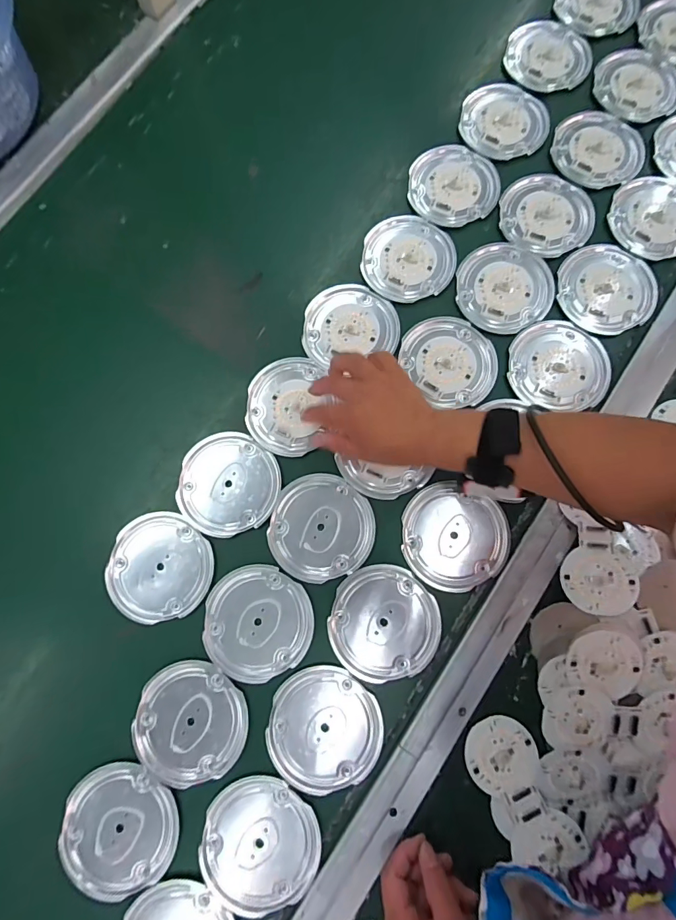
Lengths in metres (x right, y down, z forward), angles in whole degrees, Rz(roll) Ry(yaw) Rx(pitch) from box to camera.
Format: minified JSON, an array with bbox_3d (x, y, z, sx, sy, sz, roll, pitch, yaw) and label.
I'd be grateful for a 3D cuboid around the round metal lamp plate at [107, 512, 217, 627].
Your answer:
[{"bbox_3d":[-0.180,0.108,0.423,0.104,0.009,0.100,0,79,1],"label":"round metal lamp plate"}]

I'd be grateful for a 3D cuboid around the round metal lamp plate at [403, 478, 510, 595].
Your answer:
[{"bbox_3d":[0.116,0.079,0.422,0.103,0.009,0.099,0,79,1],"label":"round metal lamp plate"}]

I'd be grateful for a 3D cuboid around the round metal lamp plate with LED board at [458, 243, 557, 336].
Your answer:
[{"bbox_3d":[0.185,-0.193,0.465,0.102,0.008,0.100,0,79,1],"label":"round metal lamp plate with LED board"}]

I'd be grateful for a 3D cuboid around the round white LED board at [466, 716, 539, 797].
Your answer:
[{"bbox_3d":[0.148,0.267,0.379,0.061,0.007,0.059,-12,79,-1],"label":"round white LED board"}]

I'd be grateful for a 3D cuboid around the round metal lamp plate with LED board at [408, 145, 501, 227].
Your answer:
[{"bbox_3d":[0.136,-0.318,0.482,0.101,0.020,0.082,-5,79,0],"label":"round metal lamp plate with LED board"}]

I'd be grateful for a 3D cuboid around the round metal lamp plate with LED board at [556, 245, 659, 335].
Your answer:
[{"bbox_3d":[0.298,-0.187,0.457,0.103,0.015,0.095,0,79,1],"label":"round metal lamp plate with LED board"}]

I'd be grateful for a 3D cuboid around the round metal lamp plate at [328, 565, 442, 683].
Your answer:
[{"bbox_3d":[0.046,0.160,0.409,0.104,0.004,0.104,0,79,1],"label":"round metal lamp plate"}]

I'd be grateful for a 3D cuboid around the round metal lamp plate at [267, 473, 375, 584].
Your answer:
[{"bbox_3d":[-0.016,0.068,0.427,0.102,0.004,0.104,0,79,1],"label":"round metal lamp plate"}]

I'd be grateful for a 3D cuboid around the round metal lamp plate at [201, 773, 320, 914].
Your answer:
[{"bbox_3d":[-0.070,0.348,0.379,0.102,0.009,0.102,0,79,1],"label":"round metal lamp plate"}]

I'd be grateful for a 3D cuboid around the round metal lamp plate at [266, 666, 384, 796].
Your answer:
[{"bbox_3d":[-0.012,0.253,0.392,0.103,0.004,0.103,0,79,1],"label":"round metal lamp plate"}]

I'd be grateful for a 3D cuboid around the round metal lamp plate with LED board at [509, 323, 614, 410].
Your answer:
[{"bbox_3d":[0.239,-0.103,0.449,0.103,0.014,0.094,0,79,1],"label":"round metal lamp plate with LED board"}]

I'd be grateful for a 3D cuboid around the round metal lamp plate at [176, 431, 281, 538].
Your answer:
[{"bbox_3d":[-0.115,0.024,0.439,0.107,0.005,0.103,0,79,1],"label":"round metal lamp plate"}]

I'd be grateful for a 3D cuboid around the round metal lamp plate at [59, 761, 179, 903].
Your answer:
[{"bbox_3d":[-0.199,0.338,0.382,0.102,0.017,0.096,0,79,1],"label":"round metal lamp plate"}]

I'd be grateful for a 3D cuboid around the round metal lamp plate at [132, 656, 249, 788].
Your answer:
[{"bbox_3d":[-0.140,0.249,0.397,0.103,0.005,0.104,0,79,1],"label":"round metal lamp plate"}]

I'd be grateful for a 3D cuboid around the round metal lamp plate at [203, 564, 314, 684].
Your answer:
[{"bbox_3d":[-0.080,0.160,0.412,0.104,0.004,0.103,0,79,1],"label":"round metal lamp plate"}]

